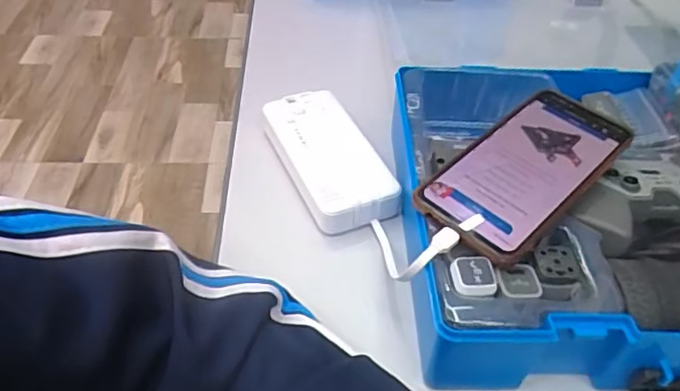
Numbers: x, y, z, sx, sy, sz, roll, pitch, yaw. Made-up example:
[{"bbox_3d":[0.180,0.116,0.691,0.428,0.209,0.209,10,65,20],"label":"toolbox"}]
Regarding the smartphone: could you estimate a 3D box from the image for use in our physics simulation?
[{"bbox_3d":[0.126,-0.021,0.371,0.075,0.010,0.160,35,57,29],"label":"smartphone"}]

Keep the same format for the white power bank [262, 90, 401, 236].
[{"bbox_3d":[-0.013,-0.032,0.454,0.069,0.025,0.135,-17,47,-18],"label":"white power bank"}]

